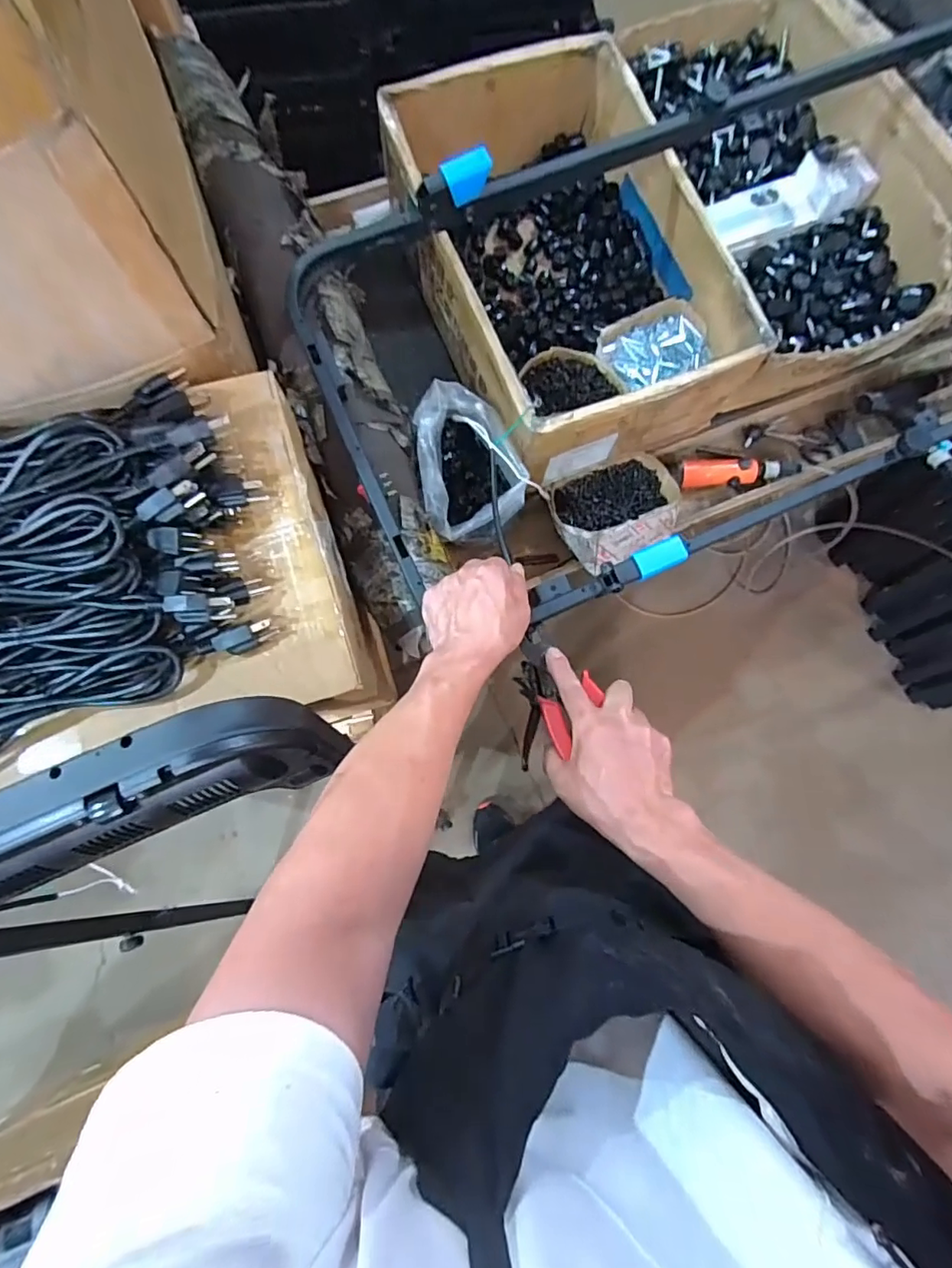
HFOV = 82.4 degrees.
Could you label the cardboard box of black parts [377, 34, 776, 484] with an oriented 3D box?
[{"bbox_3d":[0.120,-0.515,0.762,0.358,0.167,0.527,-22,82,-6],"label":"cardboard box of black parts"}]

